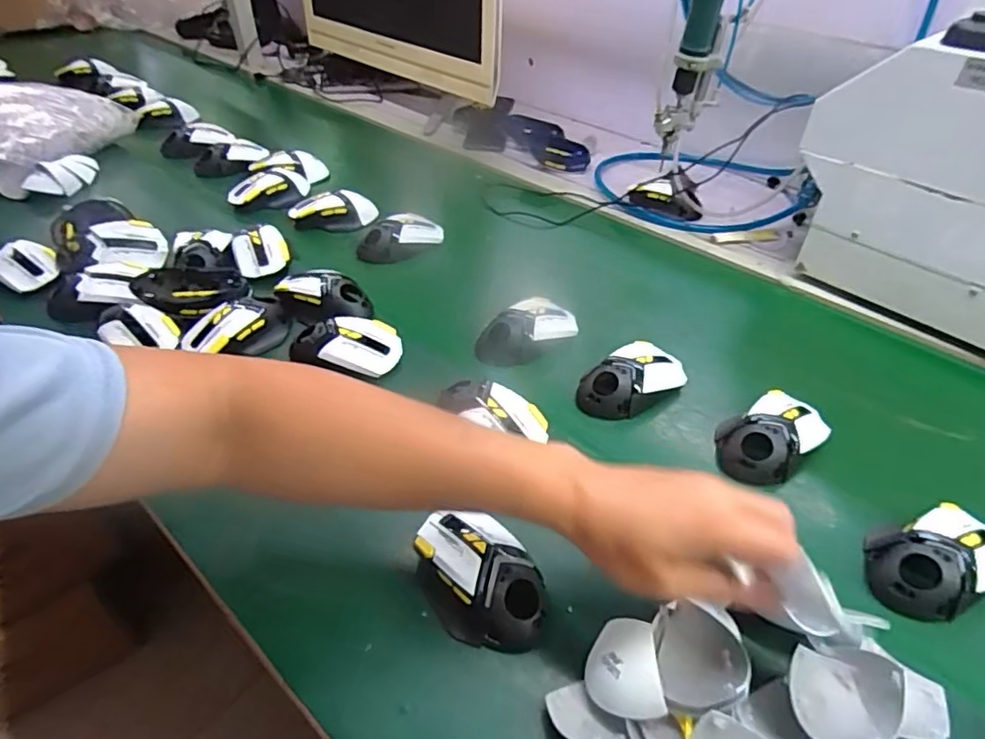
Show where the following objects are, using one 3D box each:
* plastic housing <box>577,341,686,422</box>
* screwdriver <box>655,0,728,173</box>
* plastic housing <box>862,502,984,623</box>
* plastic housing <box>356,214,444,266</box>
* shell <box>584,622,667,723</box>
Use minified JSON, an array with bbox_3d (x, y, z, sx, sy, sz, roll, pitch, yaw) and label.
[{"bbox_3d":[0.139,0.011,0.589,0.118,0.050,0.070,-20,46,-21],"label":"plastic housing"},{"bbox_3d":[0.236,-0.387,0.649,0.059,0.282,0.048,11,44,11],"label":"screwdriver"},{"bbox_3d":[0.340,0.139,0.447,0.117,0.037,0.076,-20,47,-21],"label":"plastic housing"},{"bbox_3d":[-0.123,-0.173,0.785,0.118,0.045,0.067,-16,45,-17],"label":"plastic housing"},{"bbox_3d":[0.082,0.189,0.368,0.044,0.018,0.056,-11,73,19],"label":"shell"}]

